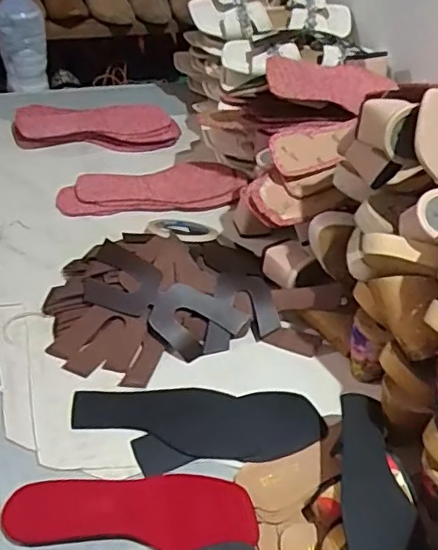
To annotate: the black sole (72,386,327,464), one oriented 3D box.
[{"bbox_3d":[-0.022,0.163,0.668,0.271,0.009,0.087,5,46,-3],"label":"black sole"}]

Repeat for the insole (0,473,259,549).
[{"bbox_3d":[-0.084,0.230,0.580,0.234,0.014,0.071,1,46,-7],"label":"insole"}]

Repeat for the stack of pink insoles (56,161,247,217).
[{"bbox_3d":[-0.102,-0.133,0.924,0.278,0.026,0.090,-5,47,-12],"label":"stack of pink insoles"}]

